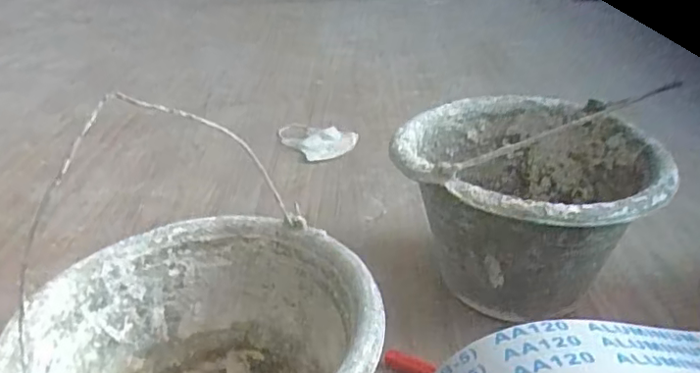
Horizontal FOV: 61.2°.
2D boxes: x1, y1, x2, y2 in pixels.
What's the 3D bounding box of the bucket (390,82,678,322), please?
[{"bbox_3d":[0.175,0.026,0.605,0.240,0.170,0.243,-2,28,1],"label":"bucket"}]

